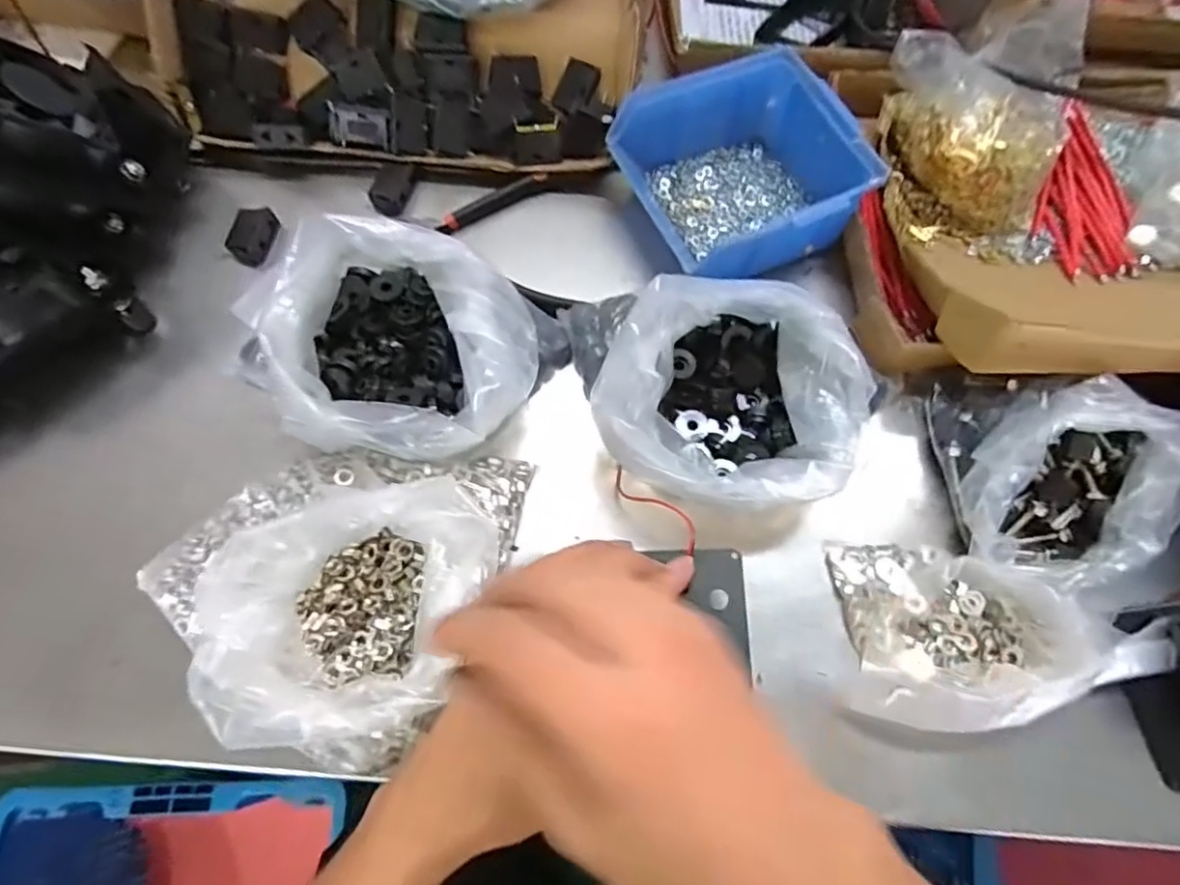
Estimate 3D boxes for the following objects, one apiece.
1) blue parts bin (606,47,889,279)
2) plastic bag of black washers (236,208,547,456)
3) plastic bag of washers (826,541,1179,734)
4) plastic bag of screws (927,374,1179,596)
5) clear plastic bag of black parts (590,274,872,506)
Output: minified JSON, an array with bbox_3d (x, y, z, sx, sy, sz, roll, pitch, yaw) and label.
[{"bbox_3d":[0.100,-0.176,0.400,0.122,0.061,0.134,-29,72,-12],"label":"blue parts bin"},{"bbox_3d":[-0.100,-0.053,0.332,0.138,0.075,0.122,17,69,5],"label":"plastic bag of black washers"},{"bbox_3d":[0.208,0.097,0.310,0.150,0.044,0.090,4,69,0],"label":"plastic bag of washers"},{"bbox_3d":[0.251,0.015,0.325,0.105,0.064,0.117,8,69,2],"label":"plastic bag of screws"},{"bbox_3d":[0.078,-0.025,0.335,0.144,0.068,0.123,13,69,4],"label":"clear plastic bag of black parts"}]

